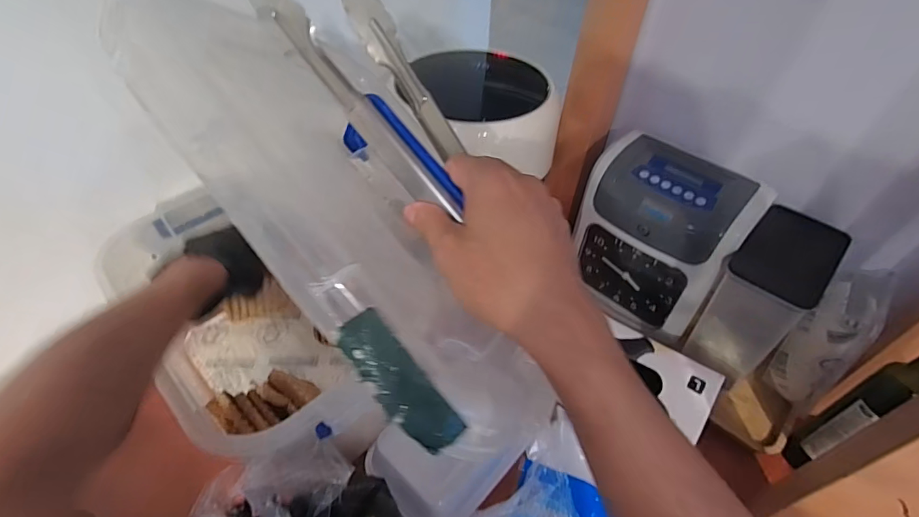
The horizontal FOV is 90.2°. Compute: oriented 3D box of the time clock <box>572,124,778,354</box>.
[{"bbox_3d":[0.253,-0.026,0.588,0.195,0.189,0.123,31,53,25],"label":"time clock"}]

